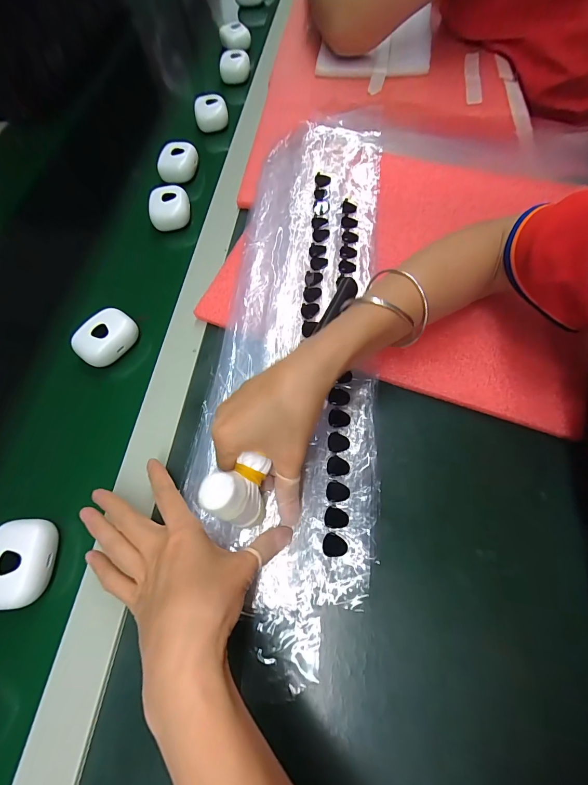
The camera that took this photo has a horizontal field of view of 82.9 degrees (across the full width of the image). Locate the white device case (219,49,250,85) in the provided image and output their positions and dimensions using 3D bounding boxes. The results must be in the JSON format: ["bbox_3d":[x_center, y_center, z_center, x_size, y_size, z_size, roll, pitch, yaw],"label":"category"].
[{"bbox_3d":[-0.093,-0.509,0.520,0.047,0.038,0.022,-7,64,2],"label":"white device case"}]

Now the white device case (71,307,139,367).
[{"bbox_3d":[-0.185,-0.055,0.328,0.044,0.021,0.058,26,69,17],"label":"white device case"}]

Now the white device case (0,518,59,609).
[{"bbox_3d":[-0.205,0.126,0.247,0.044,0.018,0.057,0,64,6],"label":"white device case"}]

